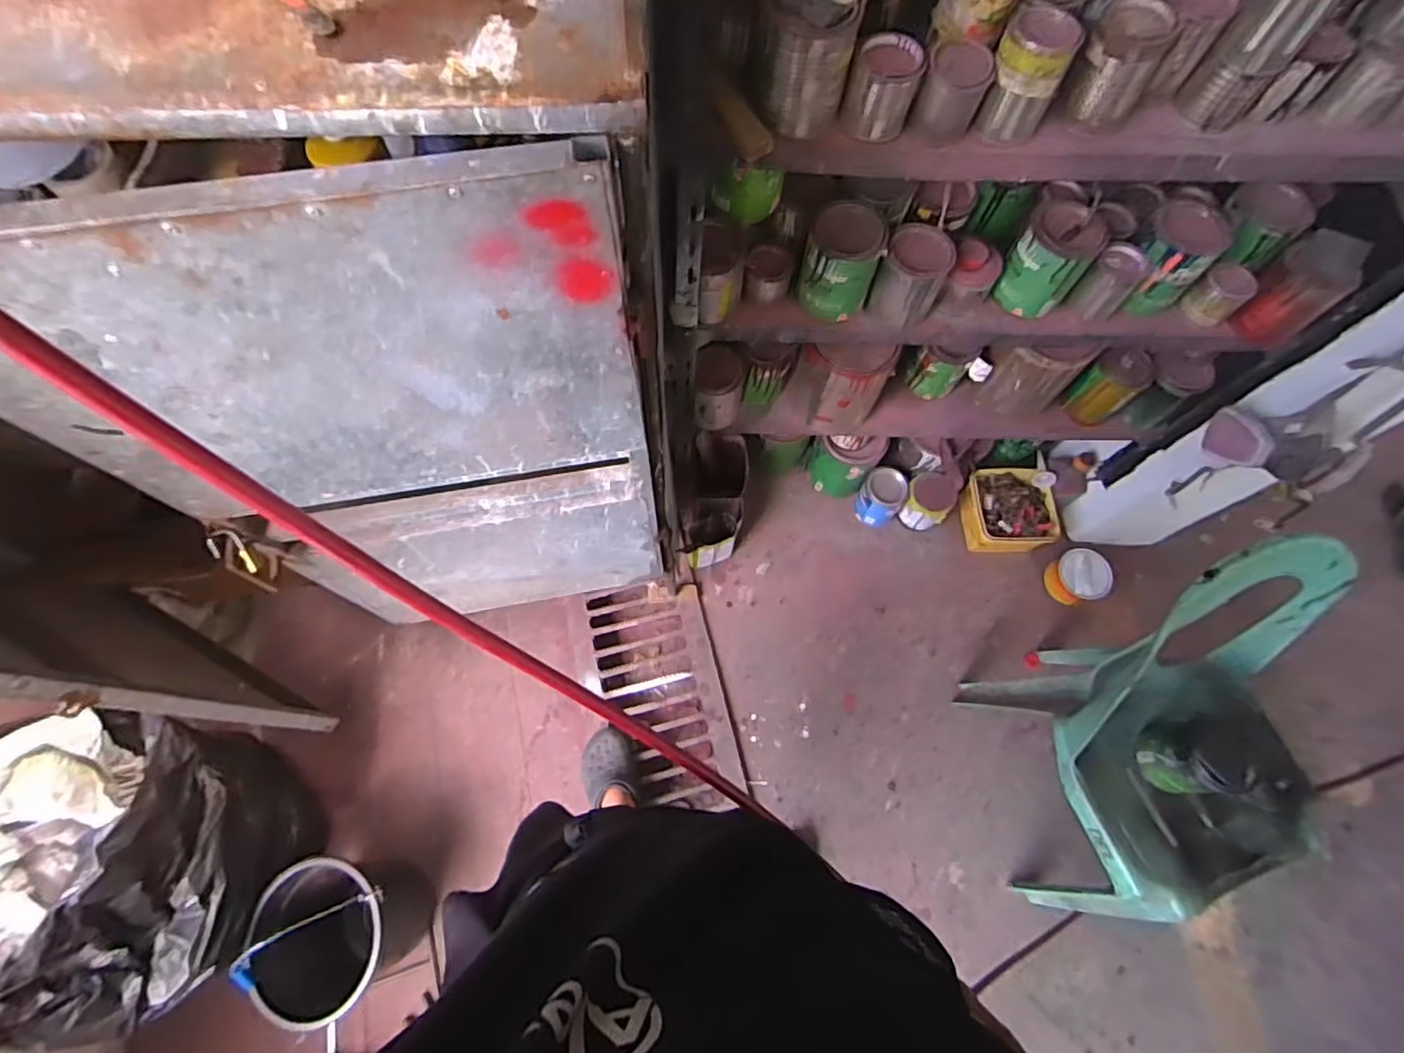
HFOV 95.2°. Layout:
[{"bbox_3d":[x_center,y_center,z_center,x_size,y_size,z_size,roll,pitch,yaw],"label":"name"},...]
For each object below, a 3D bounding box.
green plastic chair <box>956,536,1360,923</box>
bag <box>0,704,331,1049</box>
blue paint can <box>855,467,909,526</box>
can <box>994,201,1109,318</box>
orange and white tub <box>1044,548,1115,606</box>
[{"bbox_3d":[0.807,0.380,1.102,0.376,0.772,0.485,-19,71,-9],"label":"green plastic chair"},{"bbox_3d":[-1.038,0.619,1.176,0.384,0.506,0.502,-20,71,-9],"label":"bag"},{"bbox_3d":[0.443,-0.070,1.582,0.108,0.135,0.107,-42,76,-16],"label":"blue paint can"},{"bbox_3d":[0.516,-0.394,0.954,0.096,0.139,0.093,1,69,-2],"label":"can"},{"bbox_3d":[0.913,0.124,1.557,0.125,0.077,0.122,1,69,-2],"label":"orange and white tub"}]

